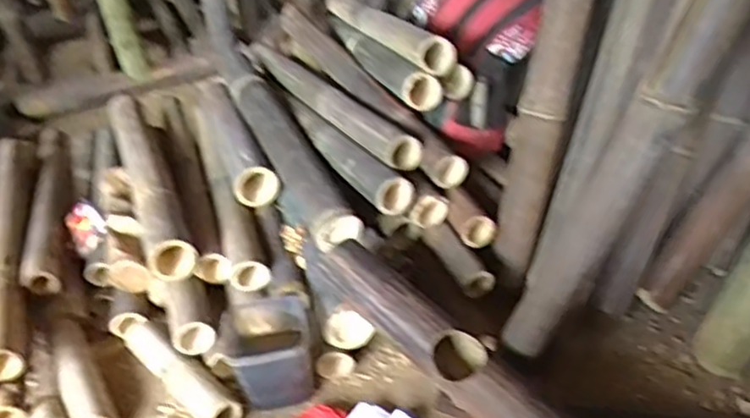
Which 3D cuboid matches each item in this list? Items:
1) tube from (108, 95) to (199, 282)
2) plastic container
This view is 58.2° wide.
[{"bbox_3d":[-0.421,-0.061,1.238,0.072,0.084,0.578,-19,37,-17],"label":"tube"},{"bbox_3d":[-0.147,0.202,0.952,0.120,0.107,0.125,-9,35,-3],"label":"plastic container"}]

